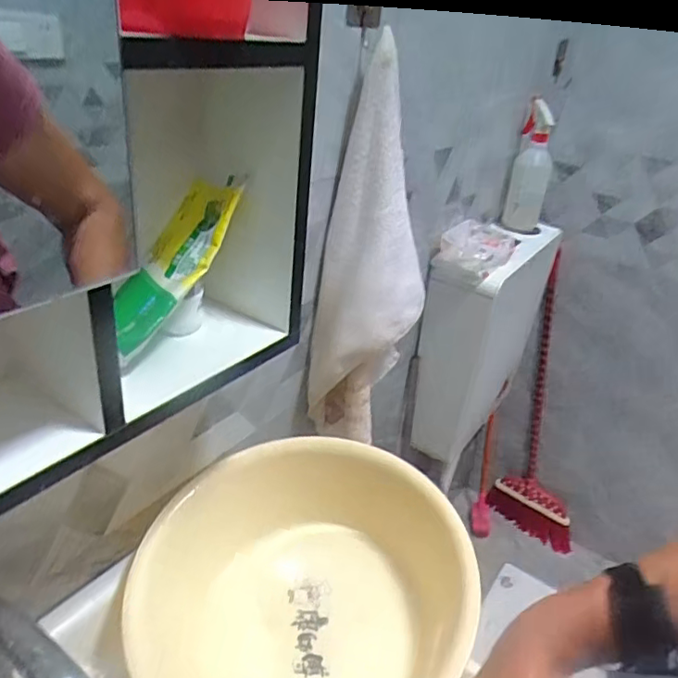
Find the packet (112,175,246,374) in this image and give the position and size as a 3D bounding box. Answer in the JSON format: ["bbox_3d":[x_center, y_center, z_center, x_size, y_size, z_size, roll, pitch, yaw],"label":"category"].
[{"bbox_3d":[-0.134,-0.059,0.458,0.057,0.023,0.169,18,67,19],"label":"packet"}]

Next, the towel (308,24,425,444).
[{"bbox_3d":[0.040,-0.067,0.721,0.126,0.482,0.096,9,29,4],"label":"towel"}]

